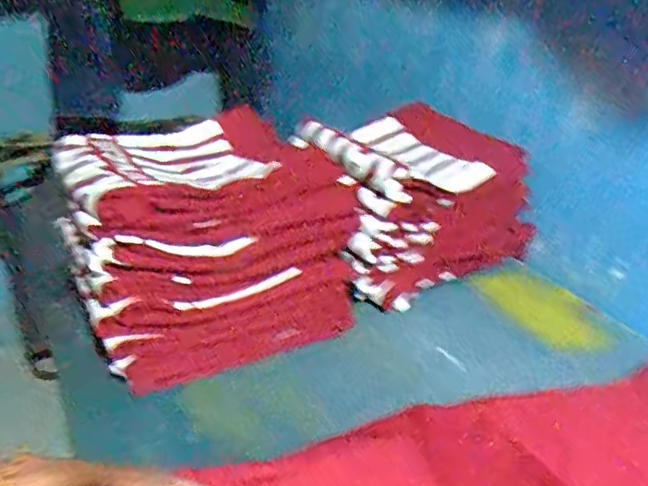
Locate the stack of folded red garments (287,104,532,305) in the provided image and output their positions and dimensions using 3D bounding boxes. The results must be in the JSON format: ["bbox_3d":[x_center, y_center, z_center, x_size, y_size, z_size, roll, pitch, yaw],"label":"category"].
[{"bbox_3d":[0.139,-0.064,0.866,0.320,0.190,0.225,-8,30,-19],"label":"stack of folded red garments"}]

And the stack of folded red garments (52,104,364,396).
[{"bbox_3d":[-0.145,-0.012,0.725,0.298,0.220,0.220,-14,32,-28],"label":"stack of folded red garments"}]

